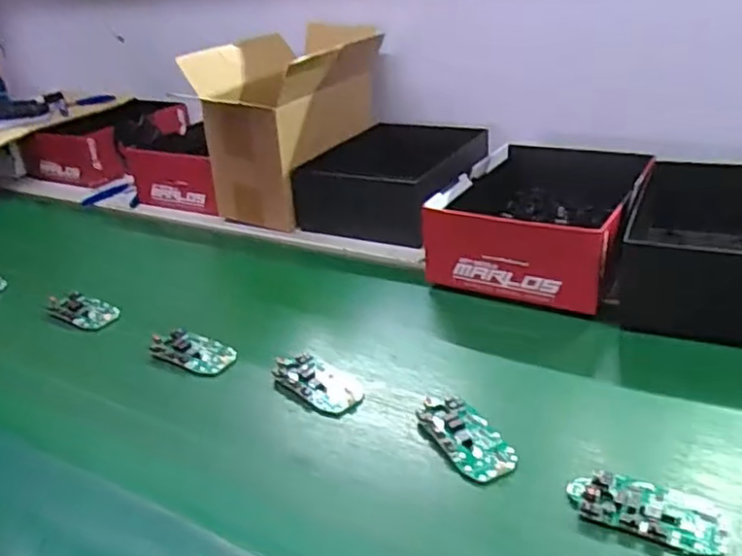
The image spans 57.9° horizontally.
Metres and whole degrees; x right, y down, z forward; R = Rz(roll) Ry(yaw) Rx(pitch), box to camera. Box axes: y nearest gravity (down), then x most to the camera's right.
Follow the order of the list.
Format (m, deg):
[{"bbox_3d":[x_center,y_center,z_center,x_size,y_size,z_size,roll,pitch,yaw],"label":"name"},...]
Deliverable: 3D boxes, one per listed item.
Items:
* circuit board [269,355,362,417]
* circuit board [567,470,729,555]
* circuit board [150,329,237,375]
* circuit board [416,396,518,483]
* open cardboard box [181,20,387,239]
[{"bbox_3d":[-0.046,0.092,0.601,0.091,0.011,0.052,18,37,39],"label":"circuit board"},{"bbox_3d":[0.182,0.151,0.442,0.095,0.011,0.046,7,31,25],"label":"circuit board"},{"bbox_3d":[-0.171,0.072,0.659,0.085,0.021,0.047,14,37,32],"label":"circuit board"},{"bbox_3d":[0.074,0.122,0.522,0.044,0.008,0.090,-20,30,-21],"label":"circuit board"},{"bbox_3d":[-0.107,-0.232,0.969,0.195,0.205,0.279,4,30,21],"label":"open cardboard box"}]

